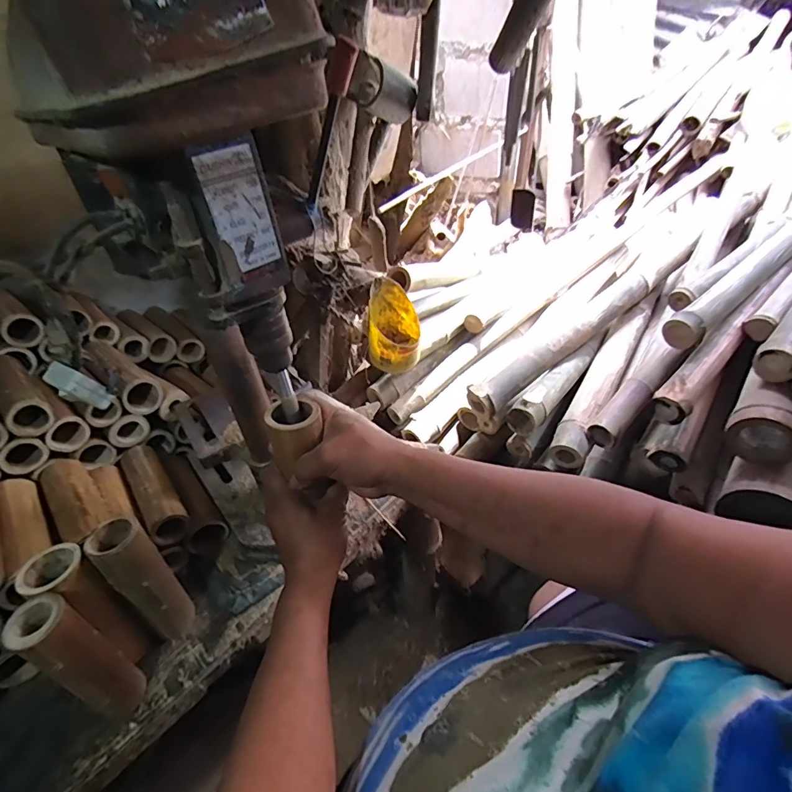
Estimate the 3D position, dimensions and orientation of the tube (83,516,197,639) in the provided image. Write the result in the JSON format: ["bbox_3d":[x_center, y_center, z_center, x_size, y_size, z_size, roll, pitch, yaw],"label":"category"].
[{"bbox_3d":[-0.285,0.214,0.522,0.059,0.173,0.050,28,50,32],"label":"tube"}]

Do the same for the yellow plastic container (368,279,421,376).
[{"bbox_3d":[-0.004,-0.121,0.784,0.085,0.139,0.093,-4,40,-1],"label":"yellow plastic container"}]

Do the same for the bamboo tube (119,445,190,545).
[{"bbox_3d":[-0.348,0.132,0.649,0.048,0.048,0.173,-29,46,-27],"label":"bamboo tube"}]

